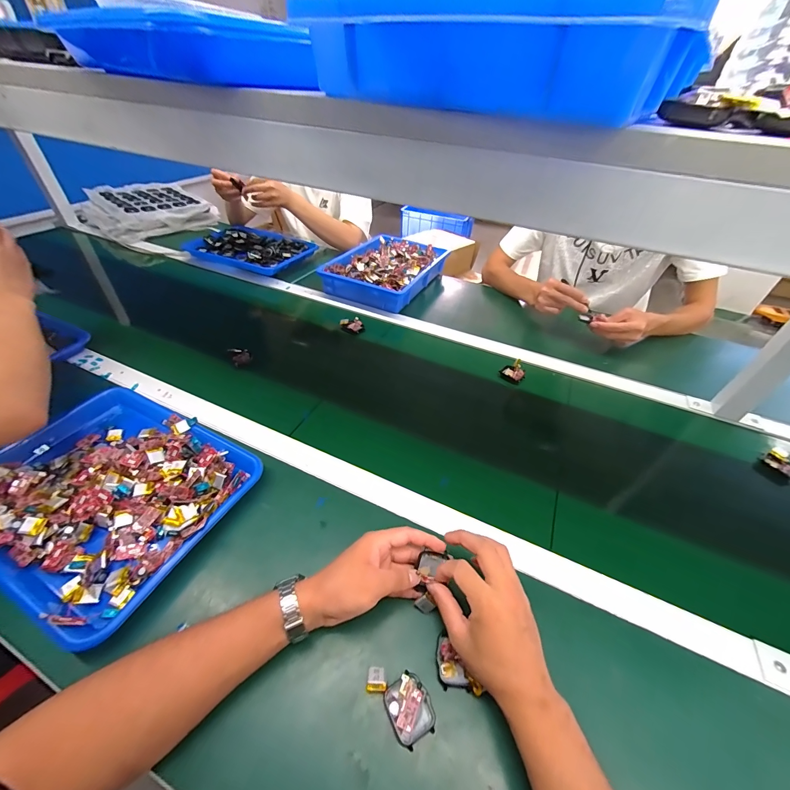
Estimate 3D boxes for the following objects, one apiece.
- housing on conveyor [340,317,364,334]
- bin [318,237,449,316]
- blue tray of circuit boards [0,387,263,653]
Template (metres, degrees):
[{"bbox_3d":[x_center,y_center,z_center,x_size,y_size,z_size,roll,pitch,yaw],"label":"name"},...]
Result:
[{"bbox_3d":[-0.098,-0.162,0.784,0.058,0.023,0.034,26,47,22],"label":"housing on conveyor"},{"bbox_3d":[-0.018,-0.346,0.920,0.235,0.069,0.334,22,46,19],"label":"bin"},{"bbox_3d":[-0.375,0.118,0.448,0.329,0.047,0.254,22,46,18],"label":"blue tray of circuit boards"}]

